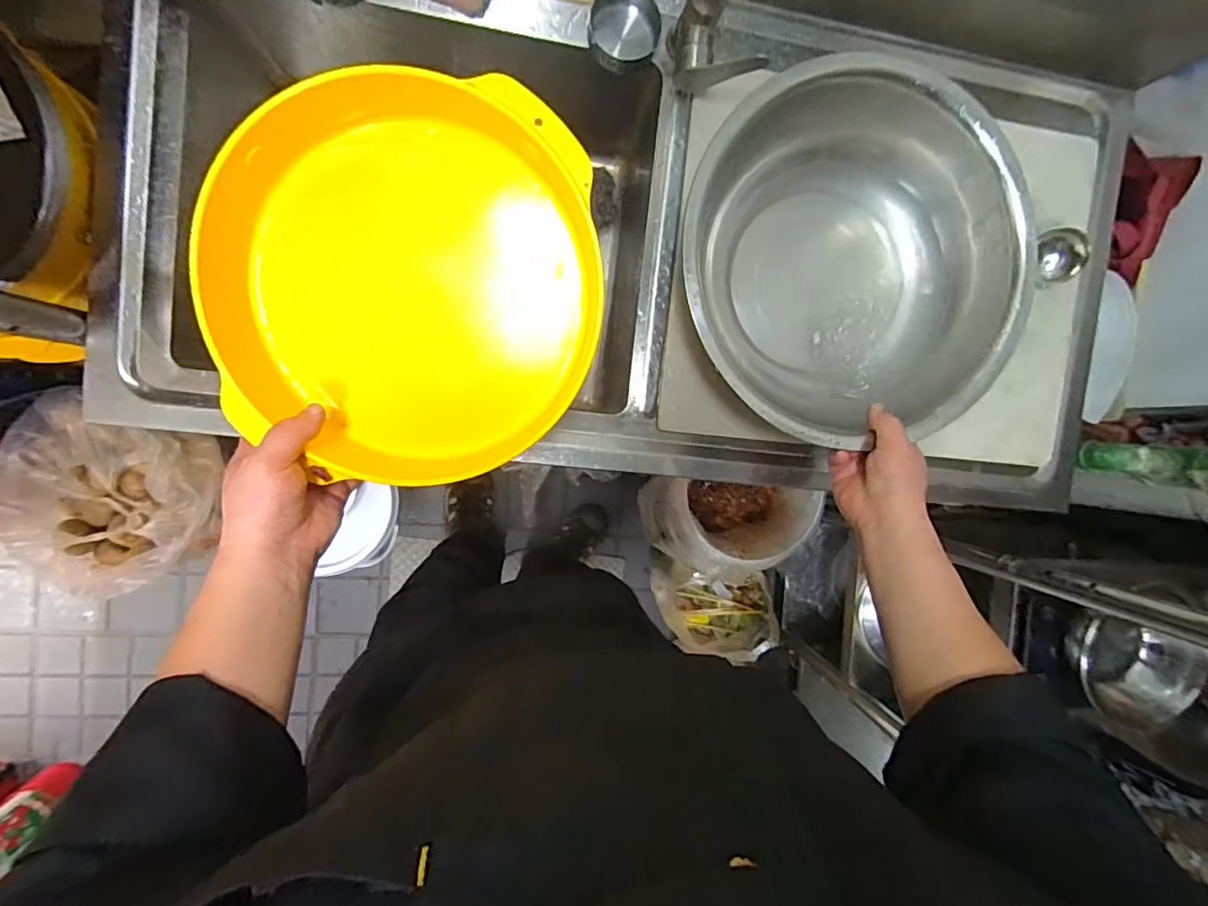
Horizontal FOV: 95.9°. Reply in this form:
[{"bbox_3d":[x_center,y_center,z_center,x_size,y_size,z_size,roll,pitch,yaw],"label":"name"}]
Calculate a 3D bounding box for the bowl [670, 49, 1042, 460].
[{"bbox_3d":[0.256,-0.195,0.597,0.364,0.115,0.355,0,93,-9],"label":"bowl"}]

